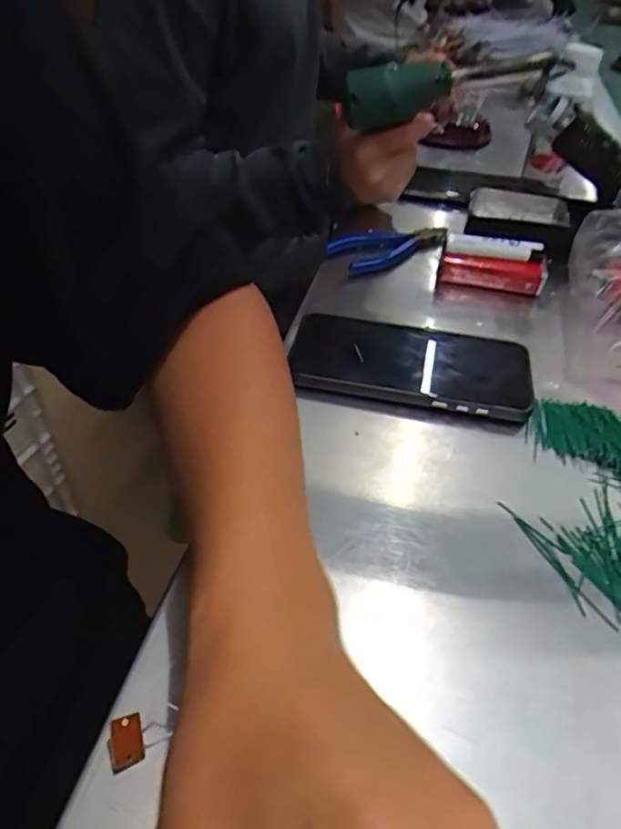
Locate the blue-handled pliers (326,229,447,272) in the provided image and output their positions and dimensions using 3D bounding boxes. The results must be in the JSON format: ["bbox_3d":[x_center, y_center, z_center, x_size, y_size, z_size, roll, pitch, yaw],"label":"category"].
[{"bbox_3d":[0.073,-0.156,0.538,0.112,0.011,0.052,-19,48,-23],"label":"blue-handled pliers"}]

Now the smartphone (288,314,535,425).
[{"bbox_3d":[0.070,-0.036,0.410,0.162,0.015,0.083,8,43,5],"label":"smartphone"}]

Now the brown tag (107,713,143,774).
[{"bbox_3d":[-0.071,0.126,0.225,0.013,0.020,0.004,-6,-4,-39],"label":"brown tag"}]

